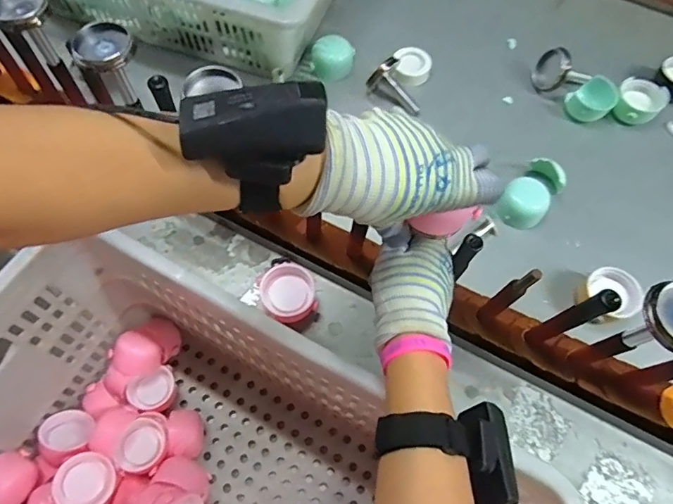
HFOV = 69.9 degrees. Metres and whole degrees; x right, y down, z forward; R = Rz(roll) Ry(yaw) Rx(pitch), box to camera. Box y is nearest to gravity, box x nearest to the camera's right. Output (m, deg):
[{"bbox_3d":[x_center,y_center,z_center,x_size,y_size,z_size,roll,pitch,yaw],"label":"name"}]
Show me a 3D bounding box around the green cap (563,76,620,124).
[{"bbox_3d":[0.349,-0.208,0.661,0.057,0.037,0.057,-38,73,-17],"label":"green cap"}]

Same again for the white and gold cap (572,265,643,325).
[{"bbox_3d":[0.302,0.048,0.534,0.052,0.032,0.056,1,66,-2],"label":"white and gold cap"}]

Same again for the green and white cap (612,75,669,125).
[{"bbox_3d":[0.411,-0.202,0.660,0.059,0.034,0.070,33,69,12],"label":"green and white cap"}]

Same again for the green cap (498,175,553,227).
[{"bbox_3d":[0.229,-0.059,0.587,0.054,0.030,0.057,1,66,-2],"label":"green cap"}]

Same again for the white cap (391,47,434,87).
[{"bbox_3d":[0.108,-0.263,0.690,0.055,0.024,0.060,1,66,-2],"label":"white cap"}]

